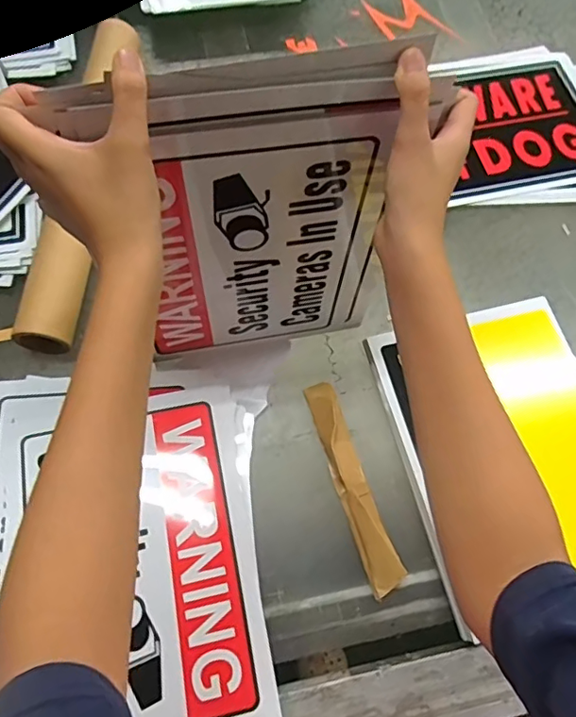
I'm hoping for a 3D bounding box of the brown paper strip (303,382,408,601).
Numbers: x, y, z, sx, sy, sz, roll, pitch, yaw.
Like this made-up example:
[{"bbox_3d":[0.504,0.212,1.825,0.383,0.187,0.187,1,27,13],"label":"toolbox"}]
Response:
[{"bbox_3d":[0.074,0.143,0.619,0.037,0.024,0.243,-17,69,-10],"label":"brown paper strip"}]

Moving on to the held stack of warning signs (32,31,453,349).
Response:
[{"bbox_3d":[-0.025,-0.109,0.499,0.243,0.374,0.028,-9,68,-6],"label":"held stack of warning signs"}]

